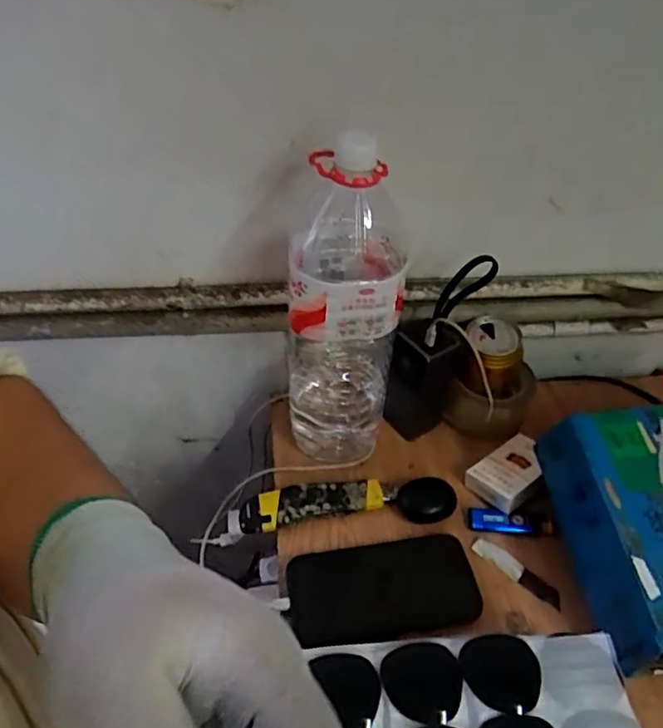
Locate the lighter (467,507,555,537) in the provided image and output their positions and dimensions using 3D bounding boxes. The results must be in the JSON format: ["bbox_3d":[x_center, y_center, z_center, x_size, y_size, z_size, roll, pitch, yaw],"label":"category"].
[{"bbox_3d":[0.175,0.154,0.570,0.080,0.017,0.023,2,43,-3],"label":"lighter"}]

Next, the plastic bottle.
[{"bbox_3d":[0.012,-0.044,0.542,0.099,0.325,0.109,12,43,9],"label":"plastic bottle"}]

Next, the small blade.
[{"bbox_3d":[0.175,0.195,0.544,0.088,0.010,0.023,29,48,25],"label":"small blade"}]

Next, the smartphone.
[{"bbox_3d":[0.044,0.198,0.517,0.165,0.013,0.083,-2,43,-7],"label":"smartphone"}]

